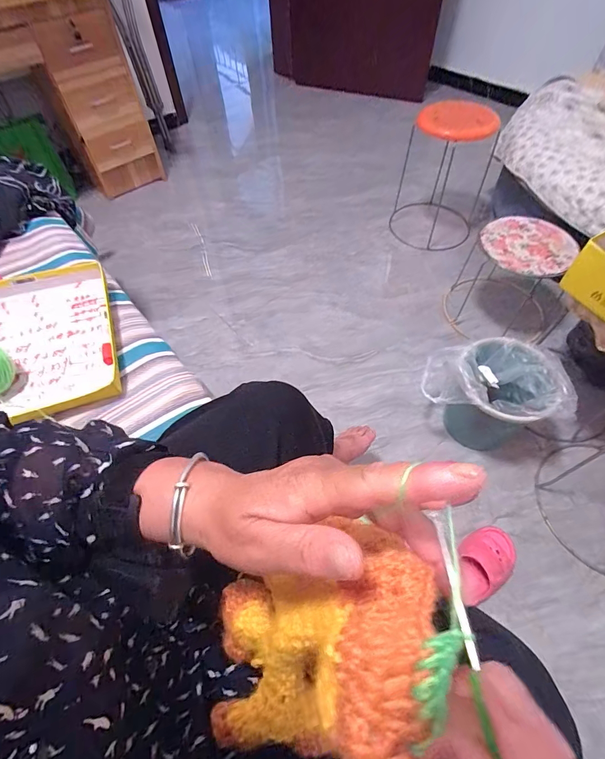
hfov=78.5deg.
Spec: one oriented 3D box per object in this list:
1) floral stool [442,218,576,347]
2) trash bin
[{"bbox_3d":[0.782,-0.382,1.363,0.388,0.299,0.377,23,60,17],"label":"floral stool"},{"bbox_3d":[0.523,0.059,1.046,0.298,0.278,0.260,-15,57,-7],"label":"trash bin"}]

